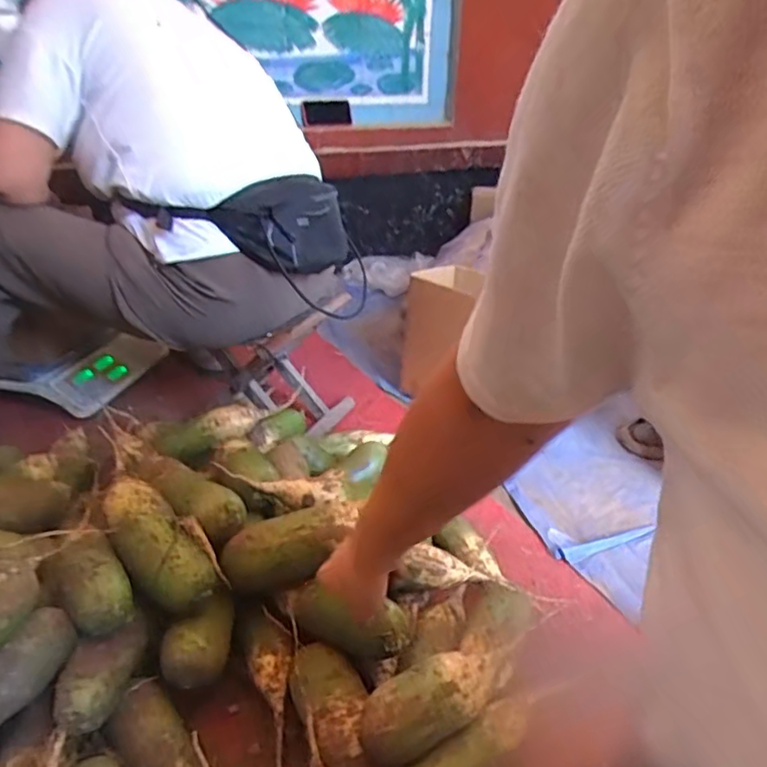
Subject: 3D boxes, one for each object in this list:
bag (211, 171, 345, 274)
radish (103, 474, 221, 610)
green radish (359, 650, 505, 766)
[{"bbox_3d":[-0.150,-0.243,0.938,0.092,0.135,0.209,25,35,37],"label":"bag"},{"bbox_3d":[-0.254,0.171,0.663,0.069,0.051,0.183,-25,59,-41],"label":"radish"},{"bbox_3d":[0.057,0.301,0.583,0.174,0.062,0.060,-11,30,-24],"label":"green radish"}]

